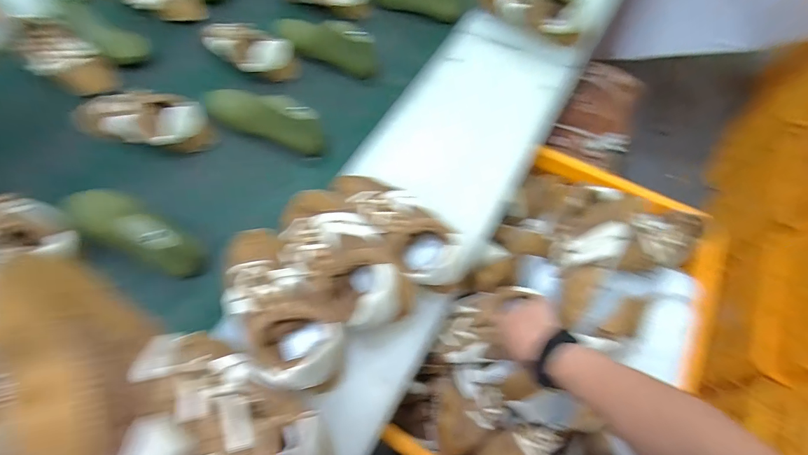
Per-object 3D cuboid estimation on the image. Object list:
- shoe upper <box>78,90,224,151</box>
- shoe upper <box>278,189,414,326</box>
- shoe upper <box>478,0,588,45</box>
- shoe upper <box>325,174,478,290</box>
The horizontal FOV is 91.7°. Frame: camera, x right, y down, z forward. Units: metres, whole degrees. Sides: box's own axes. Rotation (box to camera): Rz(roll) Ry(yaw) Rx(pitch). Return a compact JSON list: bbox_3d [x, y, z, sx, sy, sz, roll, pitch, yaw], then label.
[{"bbox_3d":[-0.474,-0.188,0.708,0.247,0.067,0.092,3,62,1],"label":"shoe upper"},{"bbox_3d":[-0.087,0.029,0.494,0.115,0.069,0.227,-30,66,-16],"label":"shoe upper"},{"bbox_3d":[0.235,-0.439,0.779,0.253,0.062,0.079,38,68,18],"label":"shoe upper"},{"bbox_3d":[-0.016,-0.008,0.546,0.096,0.078,0.236,-38,68,-19],"label":"shoe upper"}]

